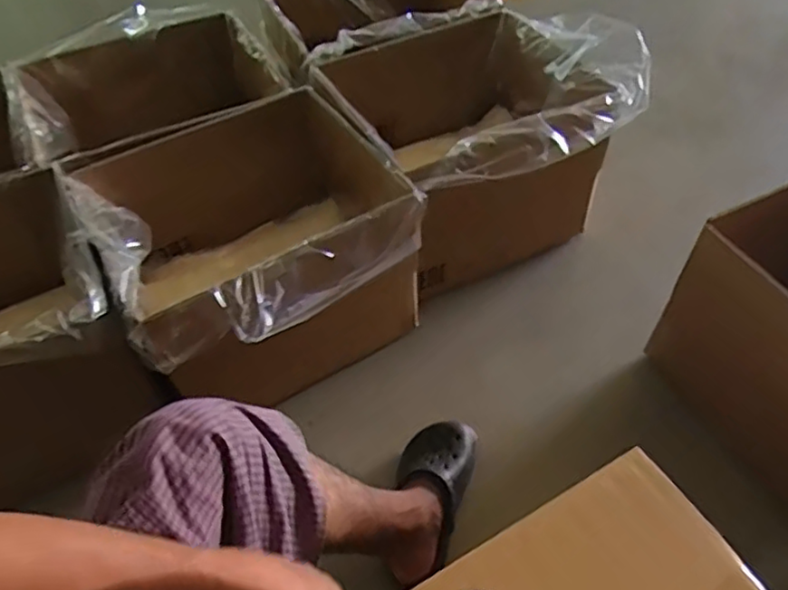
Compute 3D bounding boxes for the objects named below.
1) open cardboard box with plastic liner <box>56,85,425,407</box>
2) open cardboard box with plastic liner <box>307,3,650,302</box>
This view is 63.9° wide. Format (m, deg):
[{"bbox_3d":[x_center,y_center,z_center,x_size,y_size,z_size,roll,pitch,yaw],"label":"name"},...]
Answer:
[{"bbox_3d":[-0.189,-0.064,1.006,0.445,0.307,0.395,-26,54,-17],"label":"open cardboard box with plastic liner"},{"bbox_3d":[0.129,-0.271,1.146,0.414,0.378,0.406,-26,54,-17],"label":"open cardboard box with plastic liner"}]

